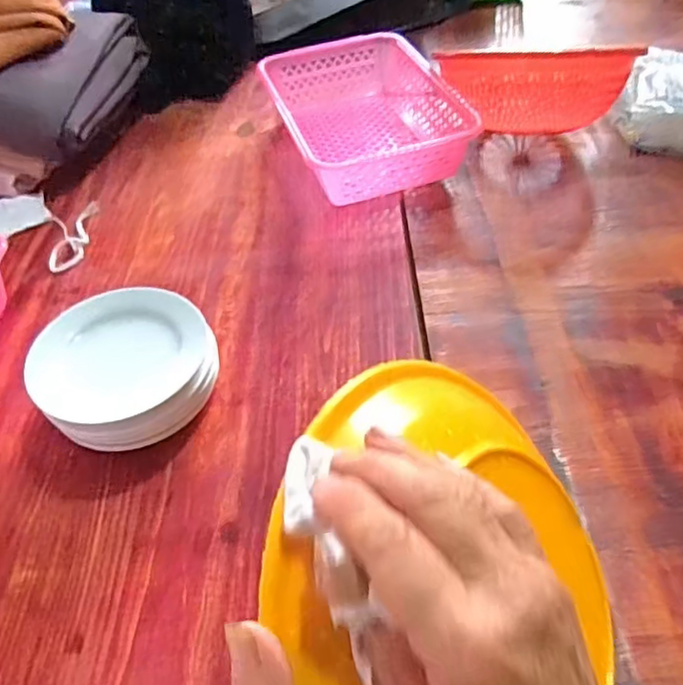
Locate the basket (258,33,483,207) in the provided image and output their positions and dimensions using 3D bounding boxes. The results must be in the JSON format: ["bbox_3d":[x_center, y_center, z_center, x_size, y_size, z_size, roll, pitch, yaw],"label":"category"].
[{"bbox_3d":[0.028,-0.308,0.839,0.214,0.083,0.306,-16,50,-10],"label":"basket"}]

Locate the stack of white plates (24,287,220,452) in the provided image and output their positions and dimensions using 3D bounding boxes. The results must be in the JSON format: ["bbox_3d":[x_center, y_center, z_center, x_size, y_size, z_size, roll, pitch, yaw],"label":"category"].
[{"bbox_3d":[-0.181,0.027,0.537,0.142,0.088,0.119,-23,51,-18],"label":"stack of white plates"}]

